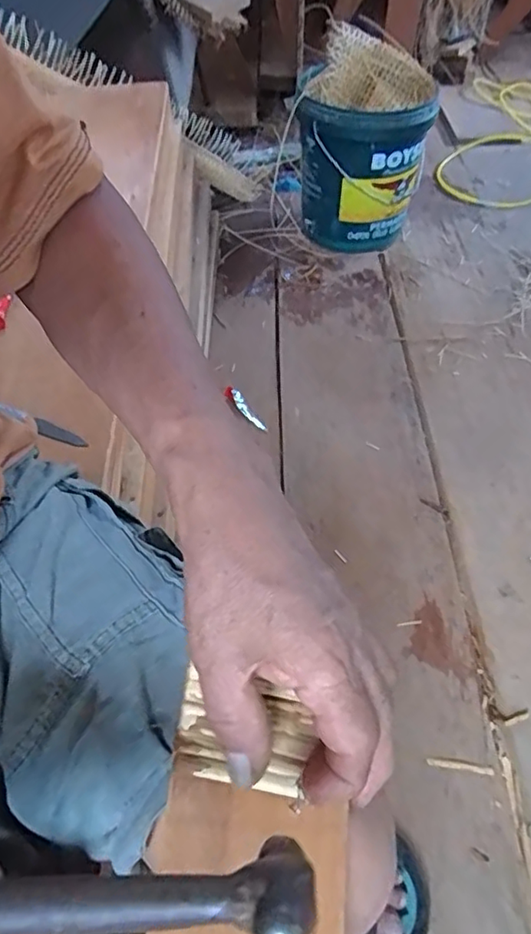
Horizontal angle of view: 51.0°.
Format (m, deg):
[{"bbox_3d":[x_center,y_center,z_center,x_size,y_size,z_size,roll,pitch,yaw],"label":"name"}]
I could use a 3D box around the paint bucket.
[{"bbox_3d":[0.228,-0.727,1.302,0.278,0.368,0.287,10,53,10],"label":"paint bucket"}]

